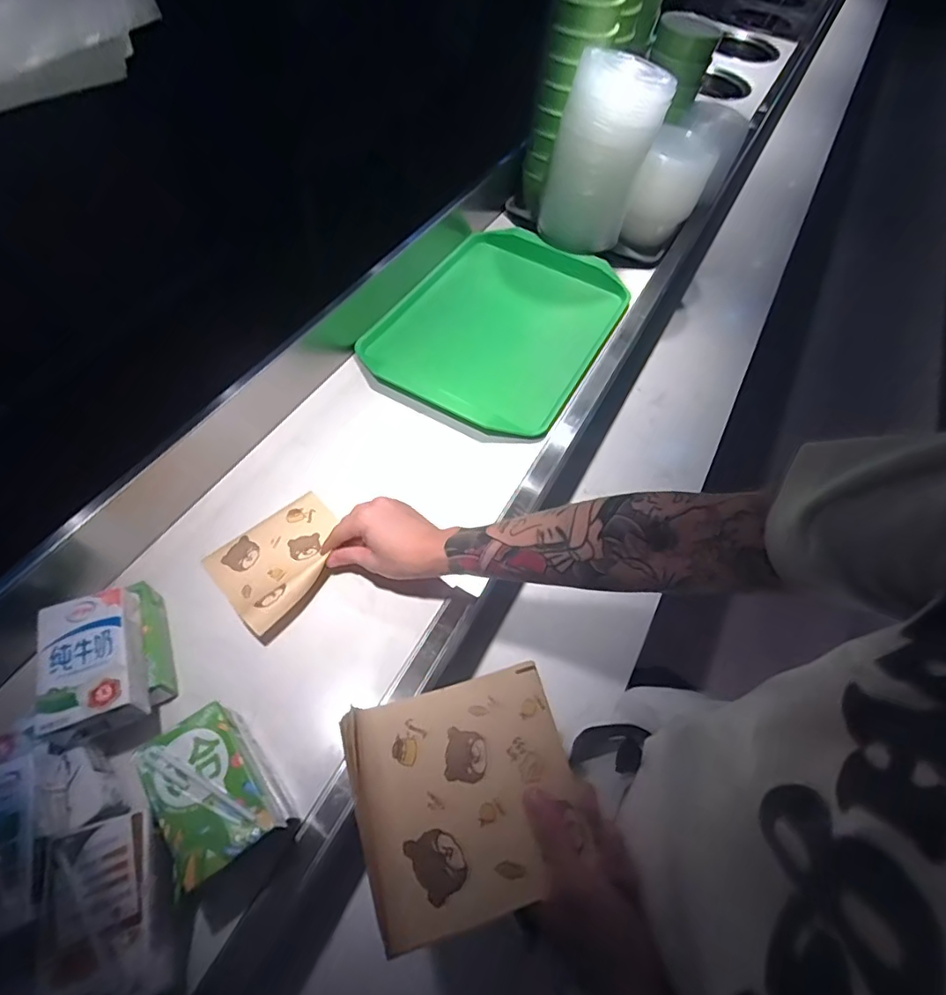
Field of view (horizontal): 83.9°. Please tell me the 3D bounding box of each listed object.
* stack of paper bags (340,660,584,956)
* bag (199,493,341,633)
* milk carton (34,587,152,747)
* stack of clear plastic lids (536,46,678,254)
[{"bbox_3d":[-0.004,0.191,0.348,0.141,0.022,0.137,-8,48,-18],"label":"stack of paper bags"},{"bbox_3d":[-0.200,0.059,0.560,0.137,0.036,0.119,-39,68,-25],"label":"bag"},{"bbox_3d":[-0.318,0.139,0.440,0.068,0.043,0.108,-19,61,-17],"label":"milk carton"},{"bbox_3d":[0.200,-0.520,0.824,0.129,0.262,0.109,29,59,14],"label":"stack of clear plastic lids"}]

